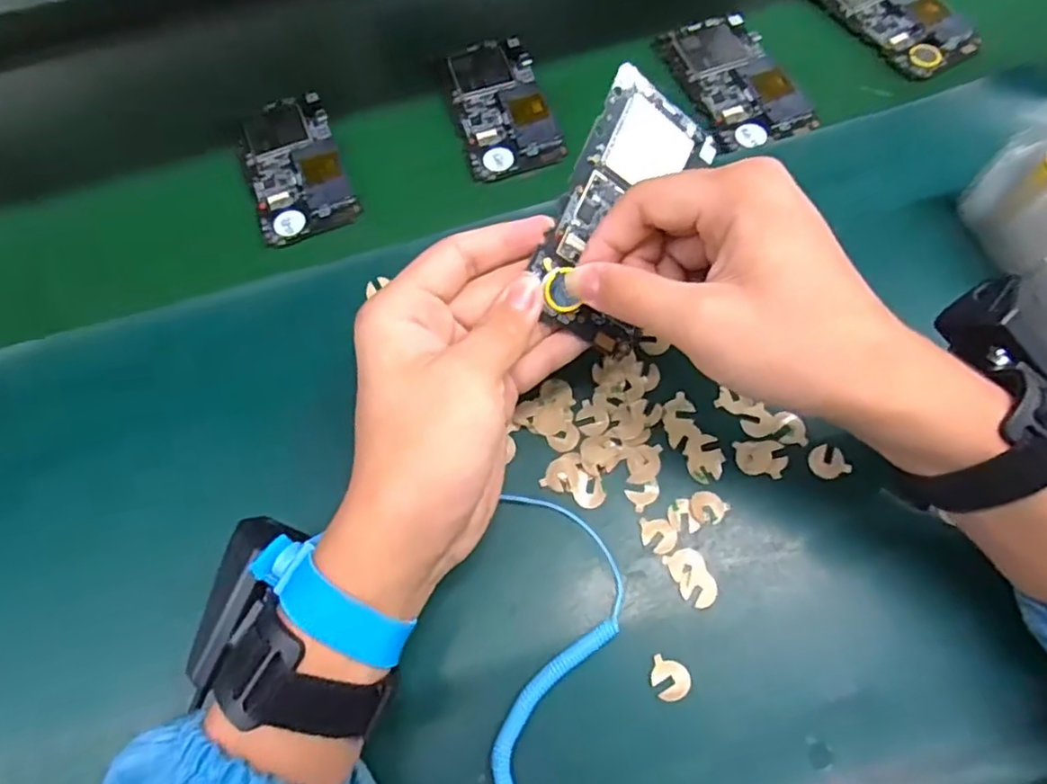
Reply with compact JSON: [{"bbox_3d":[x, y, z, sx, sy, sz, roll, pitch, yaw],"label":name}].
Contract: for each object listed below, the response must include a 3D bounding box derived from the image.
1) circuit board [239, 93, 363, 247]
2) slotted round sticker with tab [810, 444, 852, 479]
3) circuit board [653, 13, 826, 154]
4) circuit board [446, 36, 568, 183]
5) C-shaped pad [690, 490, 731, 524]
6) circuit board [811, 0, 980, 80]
[{"bbox_3d":[-0.157,-0.156,0.429,0.063,0.010,0.116,-22,63,-3],"label":"circuit board"},{"bbox_3d":[0.158,0.037,0.325,0.016,0.004,0.018,-27,64,-6],"label":"slotted round sticker with tab"},{"bbox_3d":[0.145,-0.219,0.436,0.066,0.010,0.121,-20,67,1],"label":"circuit board"},{"bbox_3d":[-0.016,-0.204,0.439,0.062,0.011,0.123,-16,63,0],"label":"circuit board"},{"bbox_3d":[0.094,0.059,0.320,0.018,0.004,0.016,28,72,14],"label":"C-shaped pad"},{"bbox_3d":[0.264,-0.275,0.449,0.062,0.010,0.120,-30,64,-7],"label":"circuit board"}]

